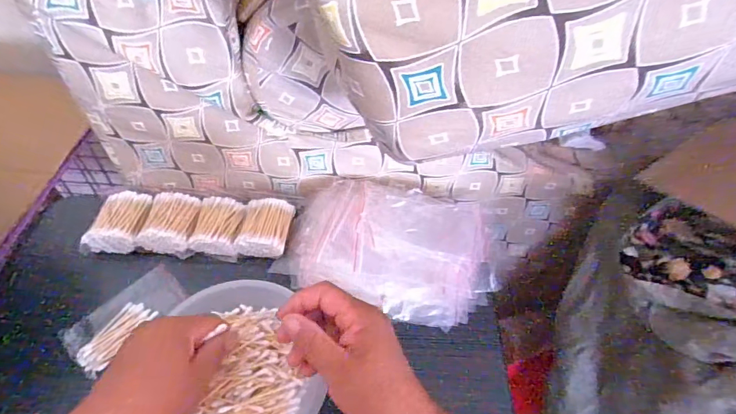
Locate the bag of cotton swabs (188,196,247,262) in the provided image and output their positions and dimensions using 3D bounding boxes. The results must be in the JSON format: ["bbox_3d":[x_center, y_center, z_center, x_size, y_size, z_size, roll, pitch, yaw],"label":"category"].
[{"bbox_3d":[-0.185,0.026,0.535,0.056,0.032,0.070,7,51,2],"label":"bag of cotton swabs"}]

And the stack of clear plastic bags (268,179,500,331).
[{"bbox_3d":[0.029,0.045,0.519,0.251,0.054,0.170,14,51,7],"label":"stack of clear plastic bags"}]

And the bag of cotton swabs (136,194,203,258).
[{"bbox_3d":[-0.245,0.022,0.531,0.061,0.035,0.073,6,51,1],"label":"bag of cotton swabs"}]

